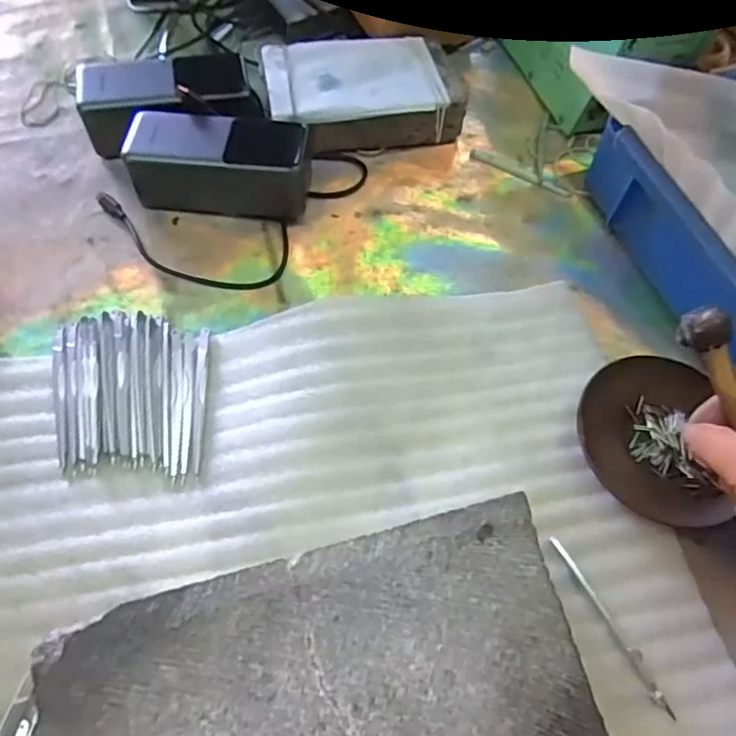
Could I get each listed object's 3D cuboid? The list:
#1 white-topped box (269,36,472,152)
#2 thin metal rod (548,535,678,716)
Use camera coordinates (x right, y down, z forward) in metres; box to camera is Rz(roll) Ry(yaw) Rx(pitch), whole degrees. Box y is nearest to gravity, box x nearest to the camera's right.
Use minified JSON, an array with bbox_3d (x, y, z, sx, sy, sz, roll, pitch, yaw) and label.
[{"bbox_3d":[-0.005,-0.231,0.529,0.158,0.044,0.094,-13,63,-10],"label":"white-topped box"},{"bbox_3d":[0.138,0.145,0.355,0.007,0.010,0.108,-25,66,-16],"label":"thin metal rod"}]

